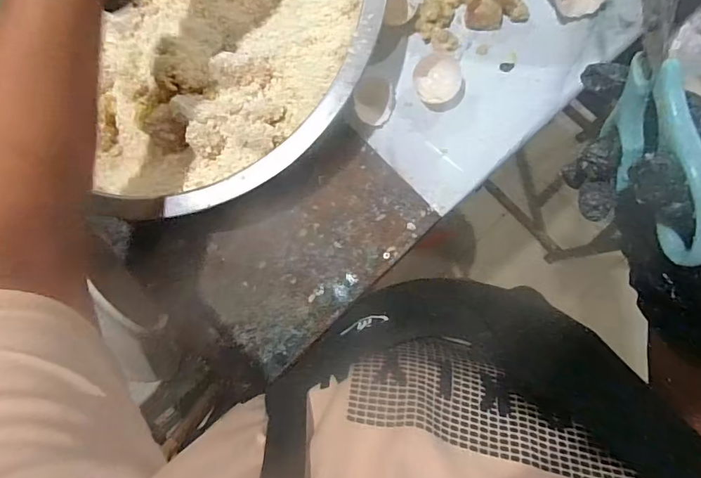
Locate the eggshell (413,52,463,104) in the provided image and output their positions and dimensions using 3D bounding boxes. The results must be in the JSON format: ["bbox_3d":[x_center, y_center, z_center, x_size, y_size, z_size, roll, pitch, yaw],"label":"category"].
[{"bbox_3d":[0.077,-0.142,0.398,0.040,0.018,0.050,4,86,8],"label":"eggshell"}]

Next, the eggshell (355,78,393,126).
[{"bbox_3d":[0.021,-0.124,0.405,0.031,0.019,0.040,3,86,8],"label":"eggshell"}]

